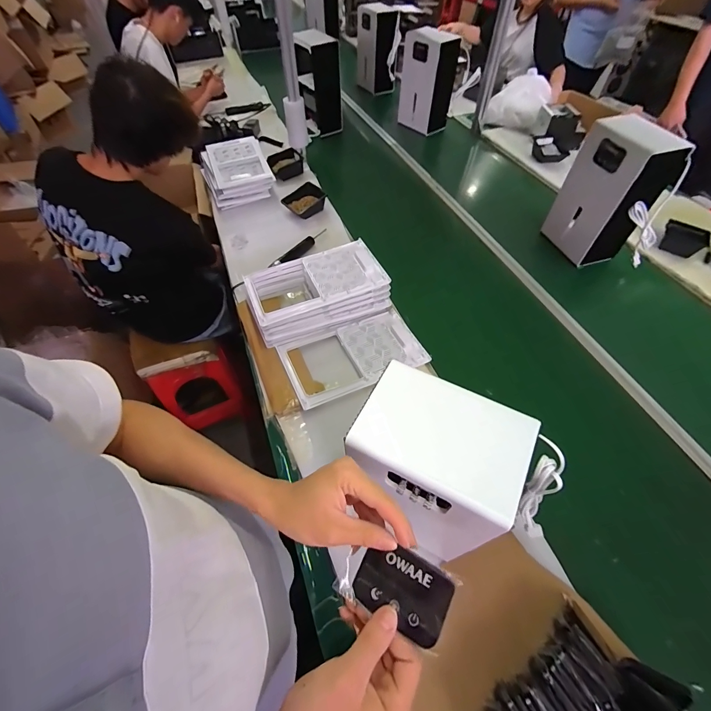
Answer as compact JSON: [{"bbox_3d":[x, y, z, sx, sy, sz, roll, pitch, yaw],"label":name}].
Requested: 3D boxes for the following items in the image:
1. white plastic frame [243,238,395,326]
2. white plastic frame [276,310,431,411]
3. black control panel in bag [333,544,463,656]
[{"bbox_3d":[-0.106,-0.200,0.919,0.346,0.028,0.193,-21,57,-12],"label":"white plastic frame"},{"bbox_3d":[-0.005,-0.004,0.887,0.345,0.023,0.200,-20,54,-17],"label":"white plastic frame"},{"bbox_3d":[0.036,0.207,0.314,0.097,0.008,0.061,15,68,30],"label":"black control panel in bag"}]

